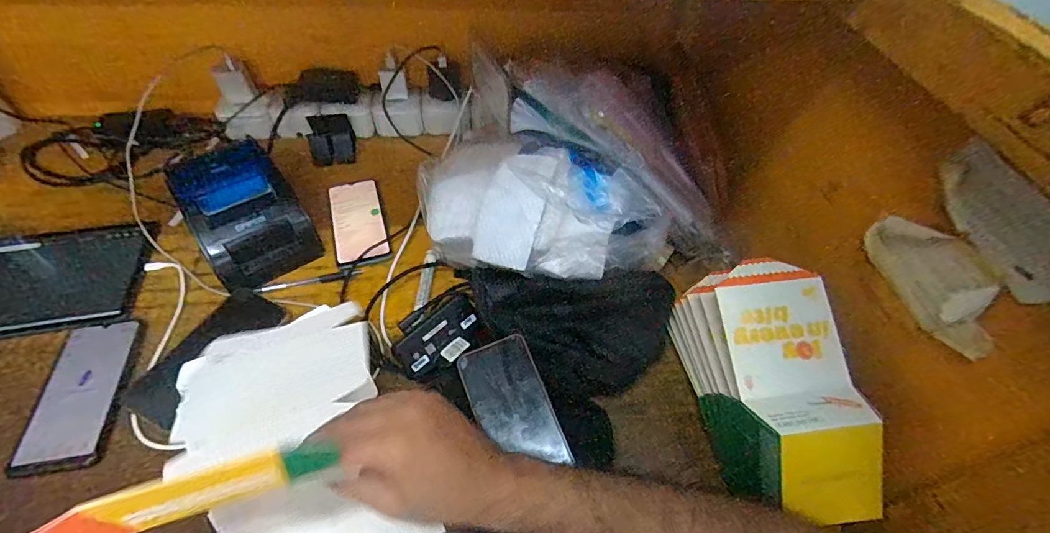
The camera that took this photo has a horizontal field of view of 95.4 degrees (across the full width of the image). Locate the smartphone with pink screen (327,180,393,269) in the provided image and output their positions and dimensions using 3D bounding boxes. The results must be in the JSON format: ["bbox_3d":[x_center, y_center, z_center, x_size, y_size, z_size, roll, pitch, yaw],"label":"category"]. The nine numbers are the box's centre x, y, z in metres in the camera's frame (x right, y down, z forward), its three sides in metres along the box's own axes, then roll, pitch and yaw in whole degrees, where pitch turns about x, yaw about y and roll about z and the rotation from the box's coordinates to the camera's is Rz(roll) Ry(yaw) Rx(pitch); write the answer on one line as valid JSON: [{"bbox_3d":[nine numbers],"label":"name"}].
[{"bbox_3d":[-0.242,-0.067,0.695,0.075,0.009,0.163,-14,53,-15],"label":"smartphone with pink screen"}]

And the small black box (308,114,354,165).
[{"bbox_3d":[-0.314,-0.209,0.773,0.071,0.057,0.068,-14,53,-15],"label":"small black box"}]

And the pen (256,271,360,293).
[{"bbox_3d":[-0.280,0.019,0.623,0.127,0.009,0.012,-14,53,-14],"label":"pen"}]

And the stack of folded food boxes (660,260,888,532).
[{"bbox_3d":[0.241,0.112,0.467,0.121,0.109,0.227,-2,51,-5],"label":"stack of folded food boxes"}]

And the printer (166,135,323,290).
[{"bbox_3d":[-0.359,-0.065,0.615,0.126,0.108,0.139,-33,60,-27],"label":"printer"}]

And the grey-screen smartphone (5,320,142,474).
[{"bbox_3d":[-0.478,0.135,0.515,0.077,0.009,0.168,-8,52,-10],"label":"grey-screen smartphone"}]

